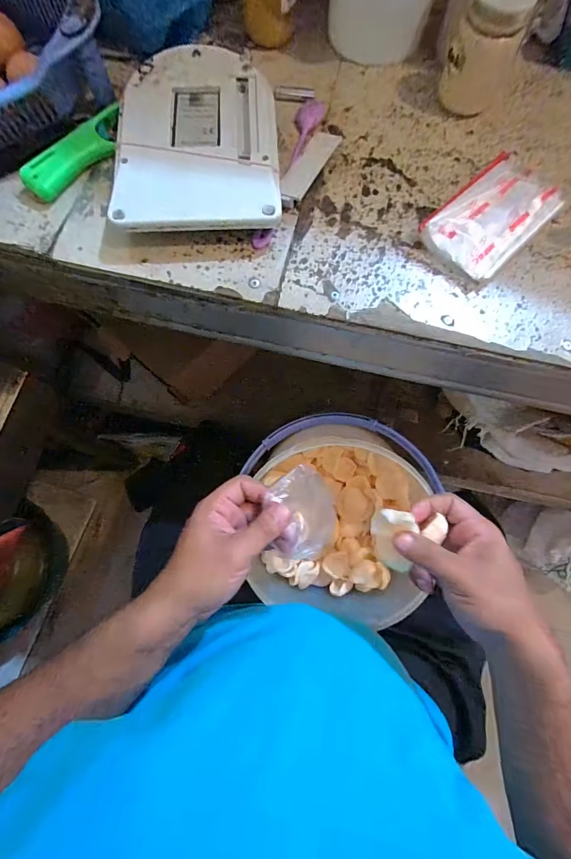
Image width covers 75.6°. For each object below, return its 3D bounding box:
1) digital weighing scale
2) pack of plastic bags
[{"bbox_3d":[-0.081,-0.273,0.353,0.143,0.035,0.200,-3,75,-1],"label":"digital weighing scale"},{"bbox_3d":[0.195,-0.200,0.342,0.079,0.022,0.135,43,78,10],"label":"pack of plastic bags"}]

